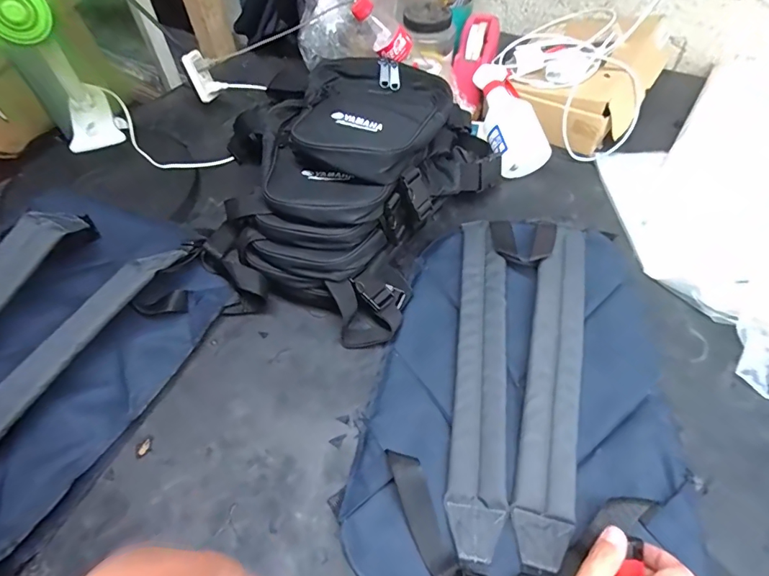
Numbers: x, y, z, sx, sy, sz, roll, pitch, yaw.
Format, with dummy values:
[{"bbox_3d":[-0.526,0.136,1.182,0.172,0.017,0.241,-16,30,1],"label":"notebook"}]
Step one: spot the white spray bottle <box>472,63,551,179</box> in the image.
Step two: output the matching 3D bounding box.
[{"bbox_3d":[0.191,-0.275,0.697,0.081,0.060,0.199,-13,69,-4],"label":"white spray bottle"}]

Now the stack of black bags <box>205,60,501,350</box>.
[{"bbox_3d":[-0.028,-0.156,0.590,0.276,0.163,0.400,22,56,19],"label":"stack of black bags"}]

